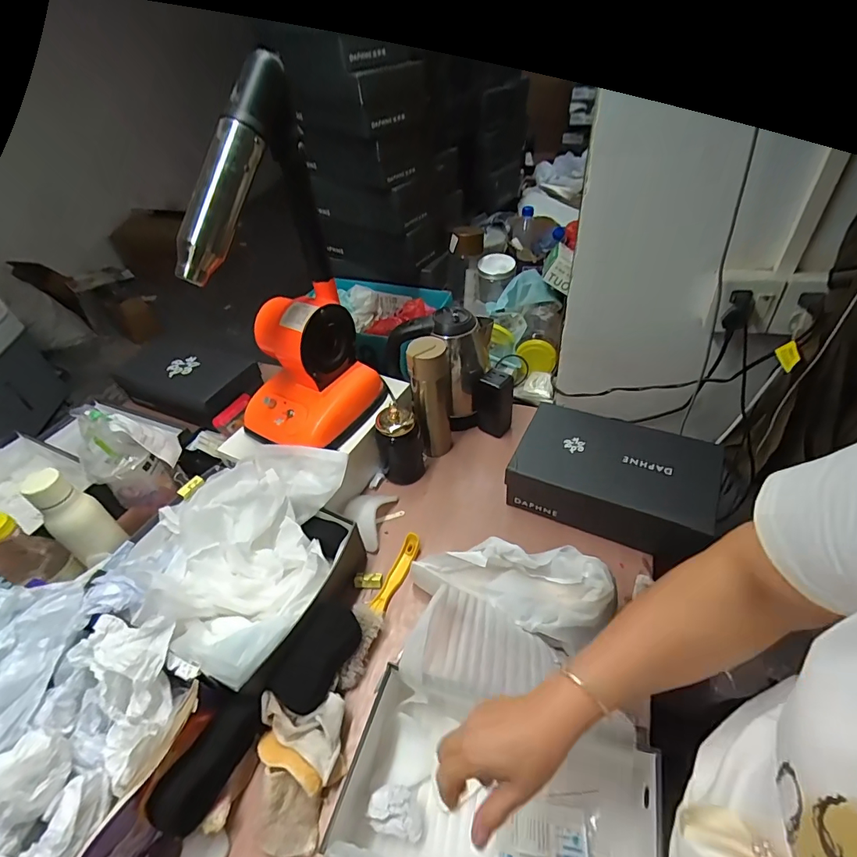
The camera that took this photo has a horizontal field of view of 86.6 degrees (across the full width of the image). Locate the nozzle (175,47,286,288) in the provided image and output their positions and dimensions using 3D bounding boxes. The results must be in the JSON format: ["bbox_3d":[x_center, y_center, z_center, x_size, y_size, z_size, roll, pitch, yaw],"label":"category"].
[{"bbox_3d":[-0.231,-0.301,0.541,0.045,0.061,0.272,24,94,28],"label":"nozzle"}]

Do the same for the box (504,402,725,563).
[{"bbox_3d":[0.297,0.083,0.748,0.288,0.120,0.184,20,50,25],"label":"box"}]

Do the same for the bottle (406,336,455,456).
[{"bbox_3d":[0.007,-0.056,0.835,0.070,0.242,0.070,-4,44,2],"label":"bottle"}]

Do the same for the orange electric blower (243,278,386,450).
[{"bbox_3d":[-0.207,-0.104,0.767,0.191,0.201,0.202,14,47,19],"label":"orange electric blower"}]

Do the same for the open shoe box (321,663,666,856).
[{"bbox_3d":[0.069,0.389,0.467,0.312,0.099,0.175,10,46,16],"label":"open shoe box"}]

